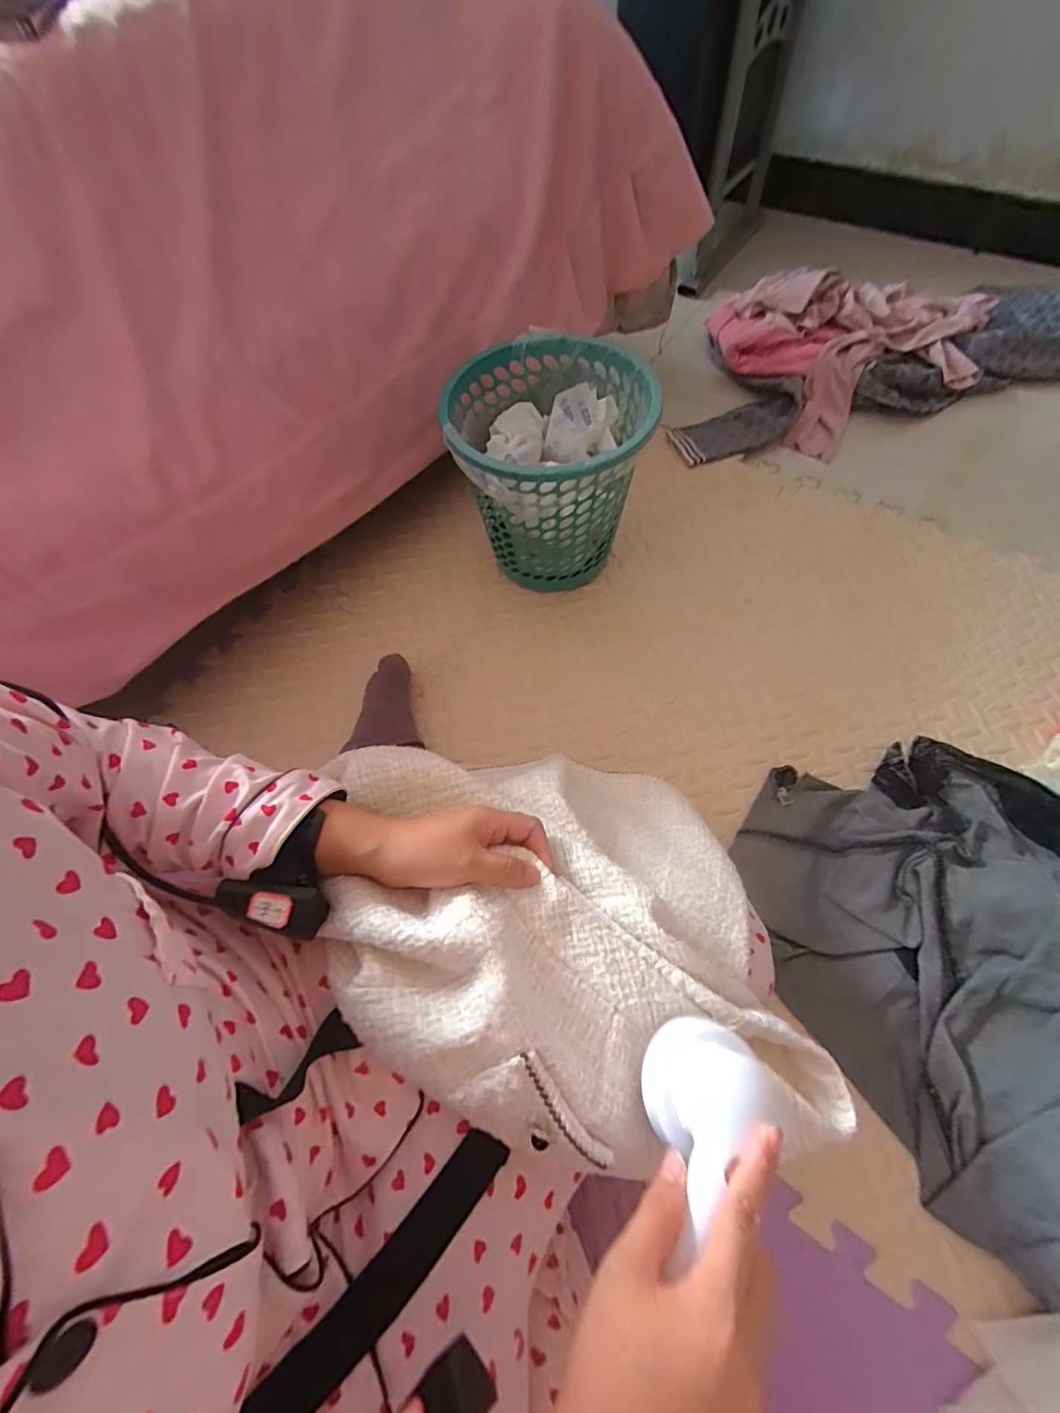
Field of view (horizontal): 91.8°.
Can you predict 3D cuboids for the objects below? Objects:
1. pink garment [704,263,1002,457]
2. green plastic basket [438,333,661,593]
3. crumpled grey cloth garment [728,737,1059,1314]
[{"bbox_3d":[0.622,-0.710,0.961,0.493,0.088,0.408,-22,64,-8],"label":"pink garment"},{"bbox_3d":[0.025,-0.296,0.694,0.231,0.246,0.240,-1,63,3],"label":"green plastic basket"},{"bbox_3d":[0.460,0.212,0.499,0.411,0.098,0.438,-28,65,-11],"label":"crumpled grey cloth garment"}]

